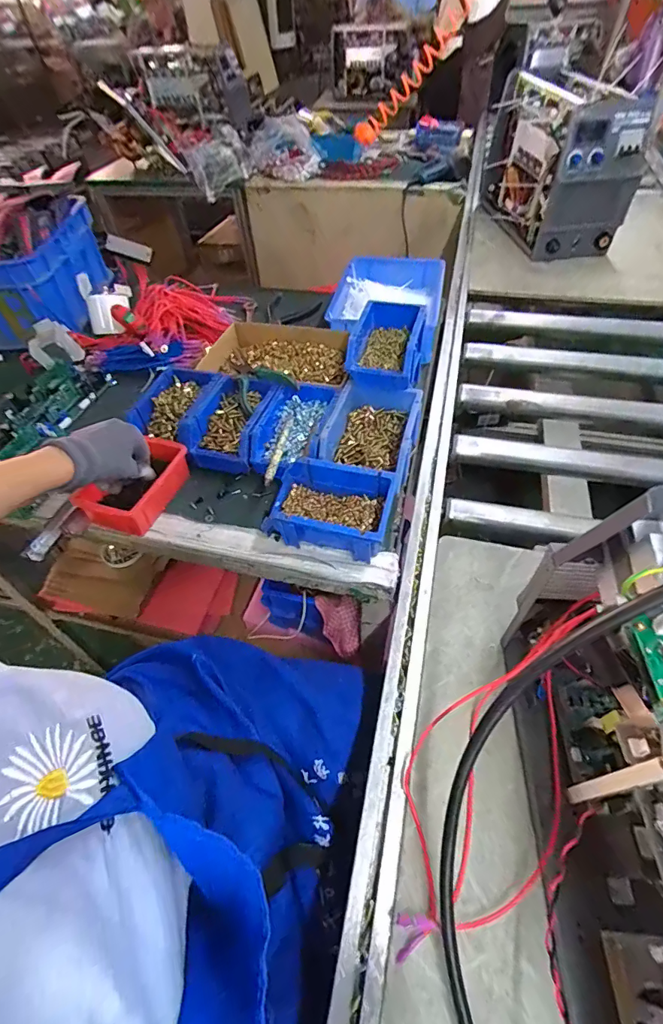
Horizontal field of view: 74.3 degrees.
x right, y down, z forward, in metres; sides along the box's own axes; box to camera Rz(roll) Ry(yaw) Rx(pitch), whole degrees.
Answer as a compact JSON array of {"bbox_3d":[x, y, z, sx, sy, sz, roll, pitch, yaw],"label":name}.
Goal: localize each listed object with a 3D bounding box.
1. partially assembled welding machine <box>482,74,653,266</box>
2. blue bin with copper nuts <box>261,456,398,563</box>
[{"bbox_3d":[0.575,-0.914,1.153,0.191,0.274,0.457,-10,52,-5],"label":"partially assembled welding machine"},{"bbox_3d":[-0.001,-0.002,0.577,0.159,0.073,0.106,16,54,15],"label":"blue bin with copper nuts"}]

